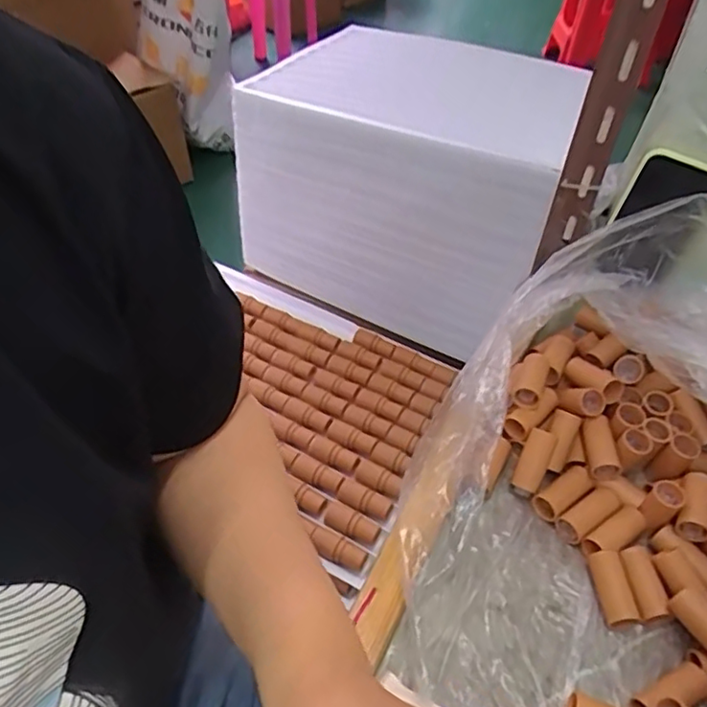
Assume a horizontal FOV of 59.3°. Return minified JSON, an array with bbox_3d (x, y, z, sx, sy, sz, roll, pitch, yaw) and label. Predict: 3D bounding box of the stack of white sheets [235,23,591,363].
[{"bbox_3d":[0.101,-0.260,0.930,0.429,0.305,0.347,26,50,21],"label":"stack of white sheets"}]

